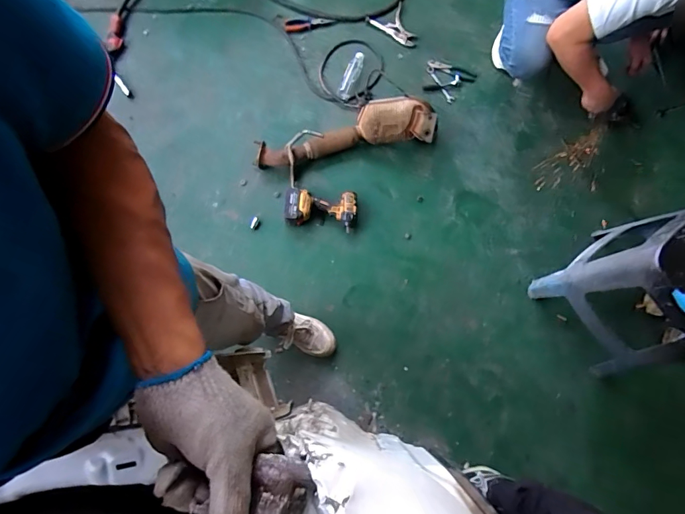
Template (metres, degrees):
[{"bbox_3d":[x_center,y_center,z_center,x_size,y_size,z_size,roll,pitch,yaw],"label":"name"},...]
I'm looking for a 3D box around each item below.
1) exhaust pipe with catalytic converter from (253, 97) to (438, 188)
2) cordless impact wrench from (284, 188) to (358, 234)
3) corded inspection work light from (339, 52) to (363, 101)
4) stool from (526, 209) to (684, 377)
[{"bbox_3d":[0.008,-0.424,1.437,0.636,0.160,0.169,-15,75,-5],"label":"exhaust pipe with catalytic converter"},{"bbox_3d":[-0.077,-0.177,1.428,0.253,0.087,0.154,9,75,1],"label":"cordless impact wrench"},{"bbox_3d":[0.037,-0.722,1.583,0.059,0.045,0.236,16,75,3],"label":"corded inspection work light"},{"bbox_3d":[0.858,0.086,1.128,0.328,0.432,0.336,-34,78,-10],"label":"stool"}]

